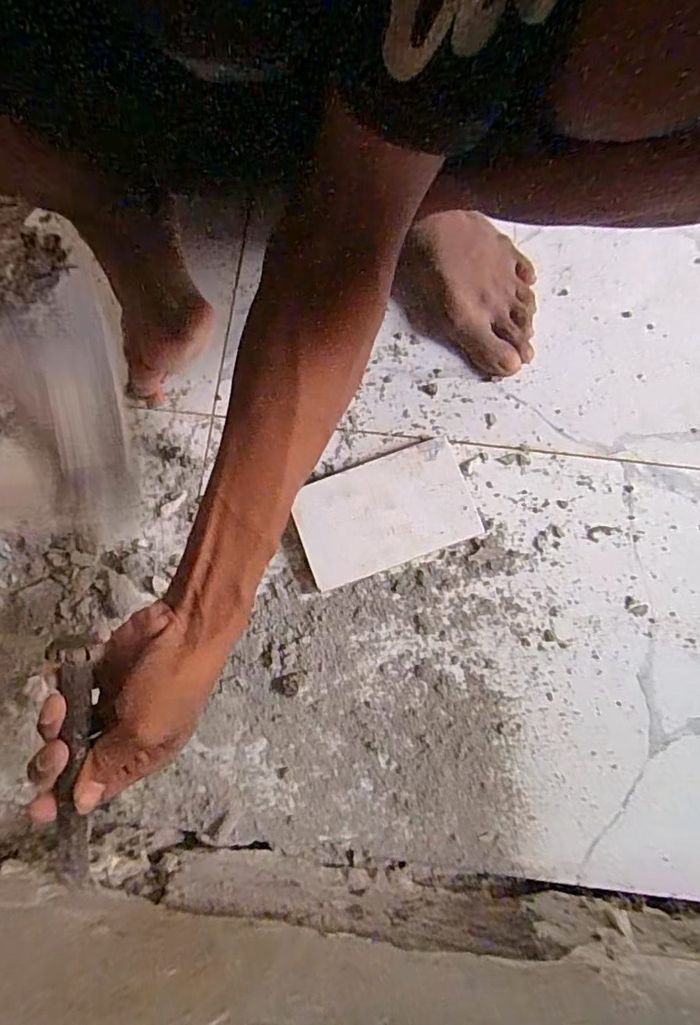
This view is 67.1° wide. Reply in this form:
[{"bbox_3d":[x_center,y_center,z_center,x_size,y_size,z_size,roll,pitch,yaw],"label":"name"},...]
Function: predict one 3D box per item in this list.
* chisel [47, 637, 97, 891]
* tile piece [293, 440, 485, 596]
[{"bbox_3d":[-0.159,0.145,0.301,0.021,0.013,0.154,5,99,2],"label":"chisel"},{"bbox_3d":[0.028,0.000,0.443,0.142,0.013,0.089,-20,79,-3],"label":"tile piece"}]

